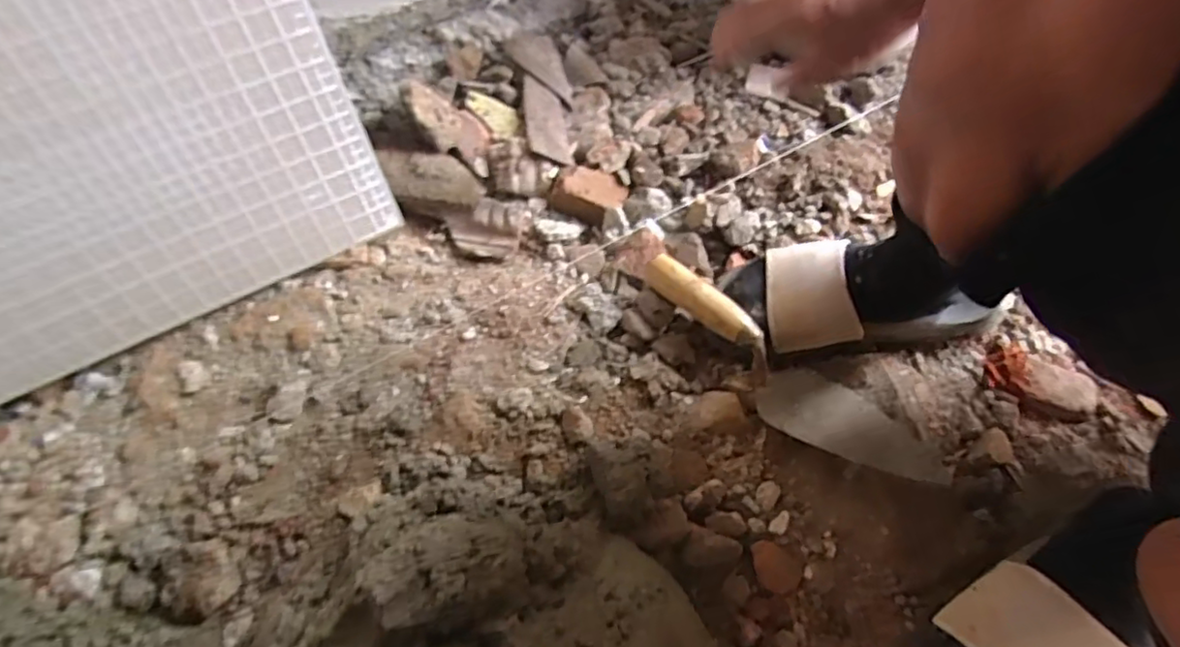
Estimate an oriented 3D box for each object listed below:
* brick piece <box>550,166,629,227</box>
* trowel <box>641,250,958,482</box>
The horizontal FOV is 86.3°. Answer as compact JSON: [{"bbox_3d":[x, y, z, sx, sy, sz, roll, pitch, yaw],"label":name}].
[{"bbox_3d":[-0.002,-0.146,0.700,0.082,0.037,0.054,21,63,12],"label":"brick piece"},{"bbox_3d":[0.161,0.044,0.567,0.320,0.046,0.078,34,66,18],"label":"trowel"}]

